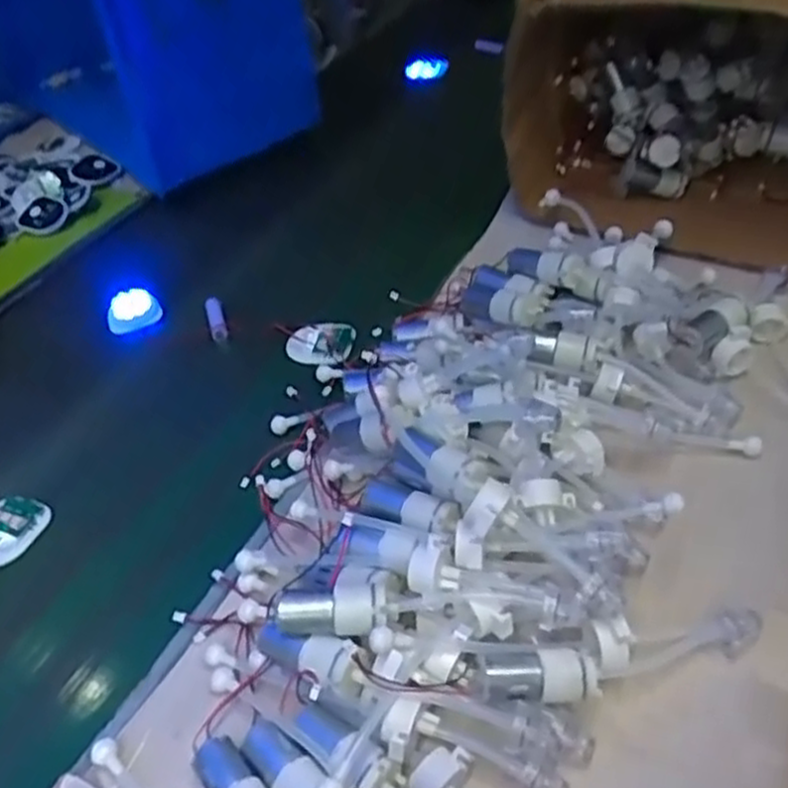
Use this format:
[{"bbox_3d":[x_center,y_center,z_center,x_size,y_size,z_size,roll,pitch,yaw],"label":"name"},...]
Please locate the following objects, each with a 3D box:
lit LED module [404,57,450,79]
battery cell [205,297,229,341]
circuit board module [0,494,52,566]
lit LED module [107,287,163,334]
[{"bbox_3d":[0.047,-0.447,1.087,0.087,0.025,0.017,16,46,45],"label":"lit LED module"},{"bbox_3d":[-0.162,-0.069,0.727,0.015,0.011,0.055,-15,43,-7],"label":"battery cell"},{"bbox_3d":[-0.279,0.098,0.570,0.040,0.011,0.060,19,49,25],"label":"circuit board module"},{"bbox_3d":[-0.249,-0.080,0.753,0.049,0.016,0.053,-20,45,-15],"label":"lit LED module"}]

